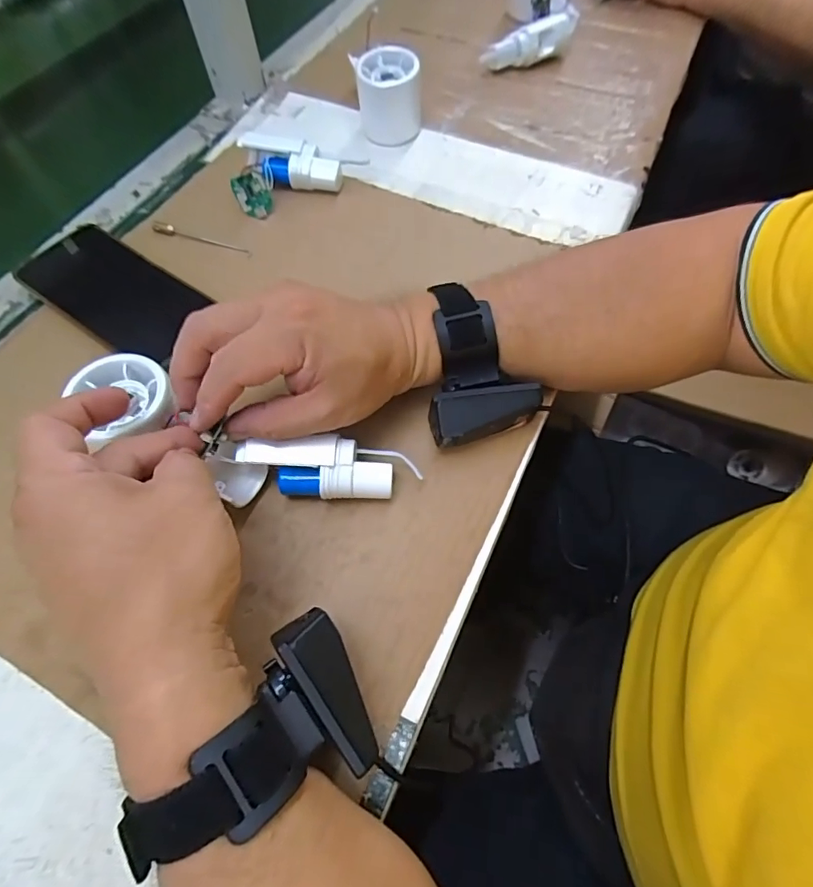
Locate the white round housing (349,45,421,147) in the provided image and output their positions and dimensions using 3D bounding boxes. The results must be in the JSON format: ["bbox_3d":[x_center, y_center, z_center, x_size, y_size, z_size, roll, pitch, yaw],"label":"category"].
[{"bbox_3d":[-0.016,-0.328,0.468,0.056,0.063,0.056,0,62,0],"label":"white round housing"}]

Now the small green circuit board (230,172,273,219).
[{"bbox_3d":[-0.133,-0.214,0.427,0.029,0.034,0.008,-8,34,4],"label":"small green circuit board"}]

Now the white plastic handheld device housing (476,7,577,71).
[{"bbox_3d":[0.144,-0.444,0.541,0.134,0.038,0.035,-32,66,-16],"label":"white plastic handheld device housing"}]

